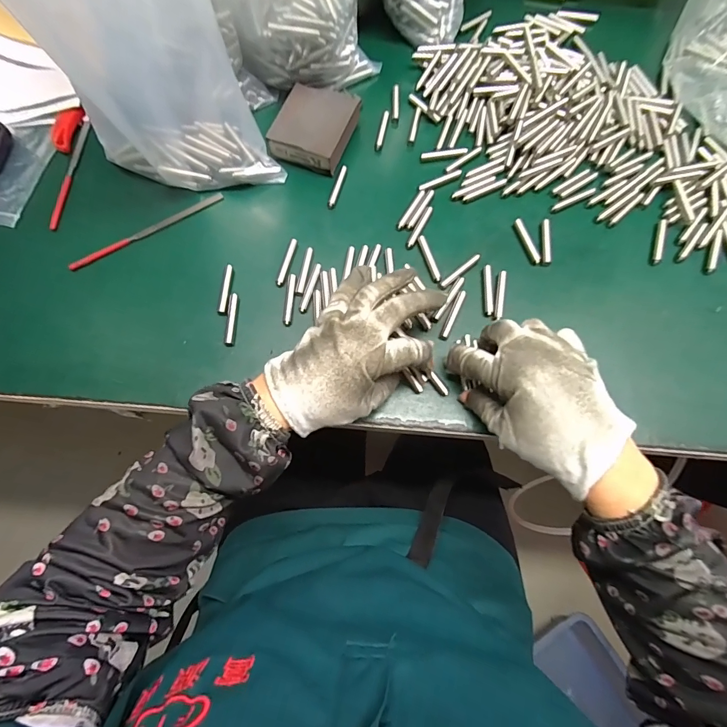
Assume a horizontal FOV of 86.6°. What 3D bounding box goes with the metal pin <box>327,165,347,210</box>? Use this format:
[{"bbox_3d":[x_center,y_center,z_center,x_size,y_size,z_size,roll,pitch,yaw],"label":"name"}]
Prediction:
[{"bbox_3d":[-0.026,-0.177,0.387,0.008,0.006,0.049,15,72,6],"label":"metal pin"}]

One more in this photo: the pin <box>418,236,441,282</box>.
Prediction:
[{"bbox_3d":[0.061,-0.098,0.359,0.007,0.004,0.050,-15,72,-4],"label":"pin"}]

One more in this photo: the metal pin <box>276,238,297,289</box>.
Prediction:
[{"bbox_3d":[-0.072,-0.095,0.361,0.006,0.006,0.050,15,72,6],"label":"metal pin"}]

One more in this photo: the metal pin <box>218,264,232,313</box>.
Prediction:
[{"bbox_3d":[-0.126,-0.069,0.352,0.006,0.005,0.047,1,71,2],"label":"metal pin"}]

